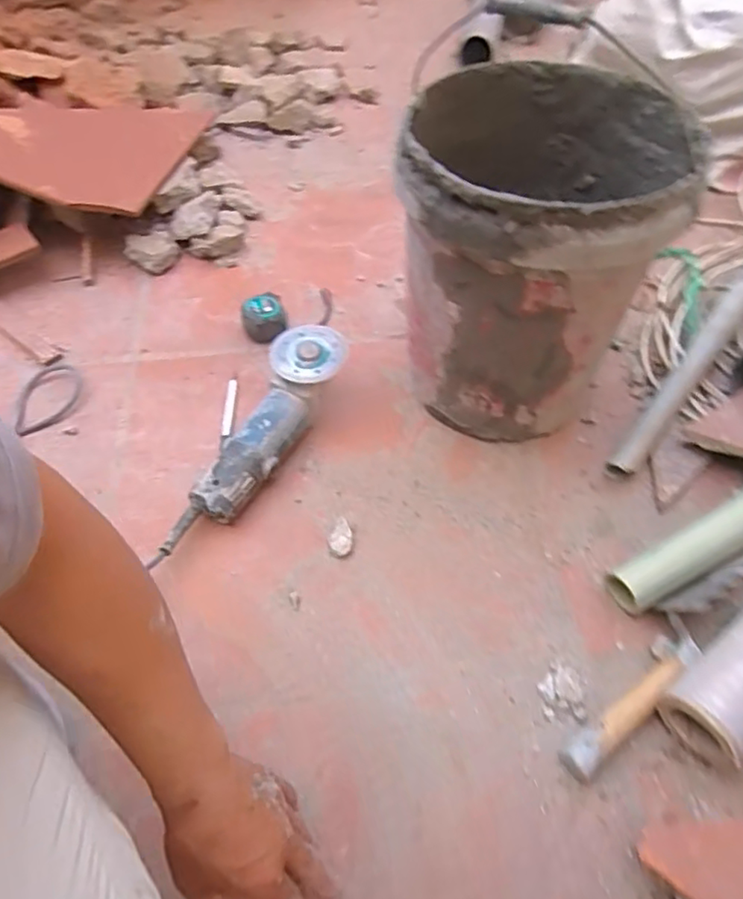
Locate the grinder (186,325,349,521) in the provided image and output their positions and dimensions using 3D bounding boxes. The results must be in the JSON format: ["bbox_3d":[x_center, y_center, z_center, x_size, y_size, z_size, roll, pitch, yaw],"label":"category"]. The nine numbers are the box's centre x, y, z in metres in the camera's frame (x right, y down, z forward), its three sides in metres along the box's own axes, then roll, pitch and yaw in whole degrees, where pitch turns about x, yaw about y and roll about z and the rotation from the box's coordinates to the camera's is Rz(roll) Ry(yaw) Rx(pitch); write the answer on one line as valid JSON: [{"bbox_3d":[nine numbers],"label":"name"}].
[{"bbox_3d":[-0.115,-0.032,0.731,0.085,0.090,0.269,17,56,12],"label":"grinder"}]

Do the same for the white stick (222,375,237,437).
[{"bbox_3d":[-0.190,-0.061,0.797,0.013,0.015,0.112,-3,51,-2],"label":"white stick"}]

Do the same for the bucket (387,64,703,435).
[{"bbox_3d":[0.183,-0.214,0.717,0.269,0.341,0.320,7,54,4],"label":"bucket"}]

